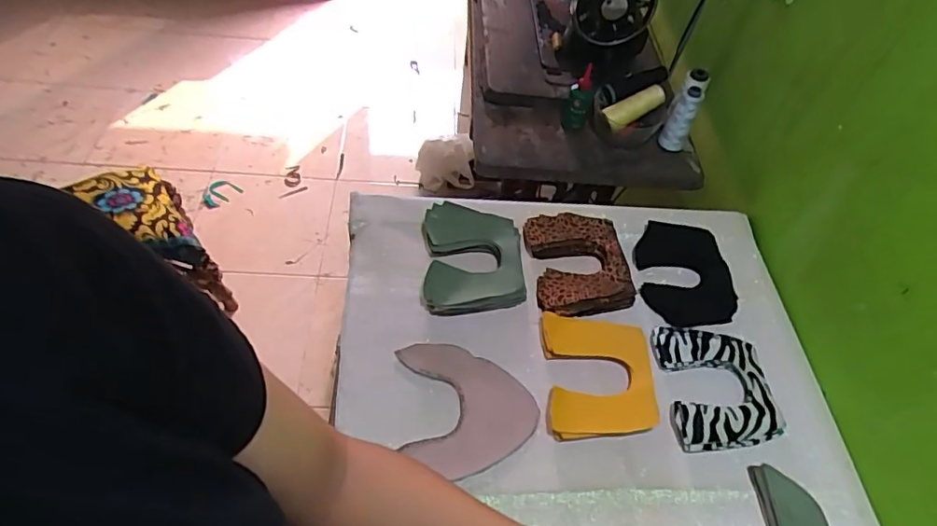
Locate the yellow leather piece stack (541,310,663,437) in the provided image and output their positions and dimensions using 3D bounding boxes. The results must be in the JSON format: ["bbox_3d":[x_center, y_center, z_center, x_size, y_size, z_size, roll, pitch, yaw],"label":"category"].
[{"bbox_3d":[0.155,0.132,0.670,0.128,0.028,0.153,2,51,-4],"label":"yellow leather piece stack"}]

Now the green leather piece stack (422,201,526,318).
[{"bbox_3d":[0.005,-0.007,0.756,0.130,0.040,0.158,-1,51,-7],"label":"green leather piece stack"}]

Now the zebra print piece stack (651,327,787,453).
[{"bbox_3d":[0.302,0.150,0.679,0.132,0.024,0.153,2,51,-4],"label":"zebra print piece stack"}]

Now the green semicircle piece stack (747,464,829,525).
[{"bbox_3d":[0.341,0.273,0.589,0.056,0.027,0.114,4,51,-3],"label":"green semicircle piece stack"}]

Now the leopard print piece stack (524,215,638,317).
[{"bbox_3d":[0.149,-0.002,0.773,0.129,0.028,0.156,-6,52,-11],"label":"leopard print piece stack"}]

